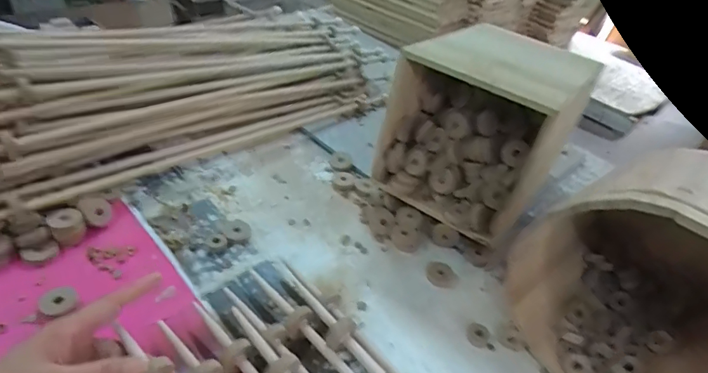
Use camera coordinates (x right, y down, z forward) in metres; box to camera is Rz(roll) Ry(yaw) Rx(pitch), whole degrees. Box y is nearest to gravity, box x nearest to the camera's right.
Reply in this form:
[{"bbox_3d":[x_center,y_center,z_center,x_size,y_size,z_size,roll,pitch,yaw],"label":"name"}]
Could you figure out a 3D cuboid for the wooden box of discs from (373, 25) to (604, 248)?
[{"bbox_3d":[0.159,-0.069,0.608,0.197,0.193,0.156,31,44,27],"label":"wooden box of discs"}]

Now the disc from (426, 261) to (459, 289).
[{"bbox_3d":[0.113,0.113,0.588,0.038,0.004,0.042,-3,40,-13],"label":"disc"}]

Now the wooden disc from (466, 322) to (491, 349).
[{"bbox_3d":[0.141,0.169,0.520,0.027,0.006,0.028,4,39,-3],"label":"wooden disc"}]

